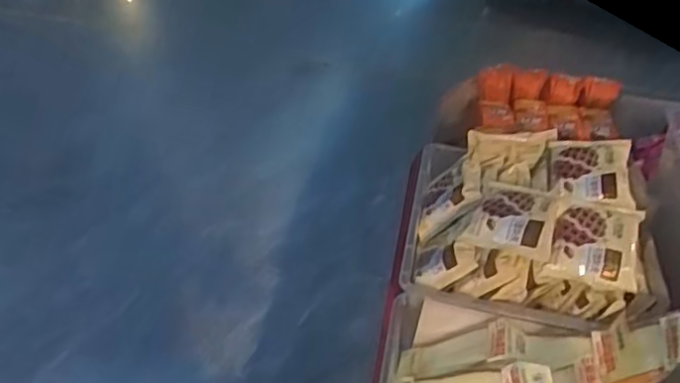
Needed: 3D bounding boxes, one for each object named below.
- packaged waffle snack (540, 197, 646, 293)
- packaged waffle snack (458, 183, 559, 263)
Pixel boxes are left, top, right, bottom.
[{"bbox_3d":[0.295,0.060,0.761,0.095,0.031,0.115,17,40,16],"label":"packaged waffle snack"},{"bbox_3d":[0.207,0.027,0.776,0.097,0.026,0.110,20,41,20],"label":"packaged waffle snack"}]

